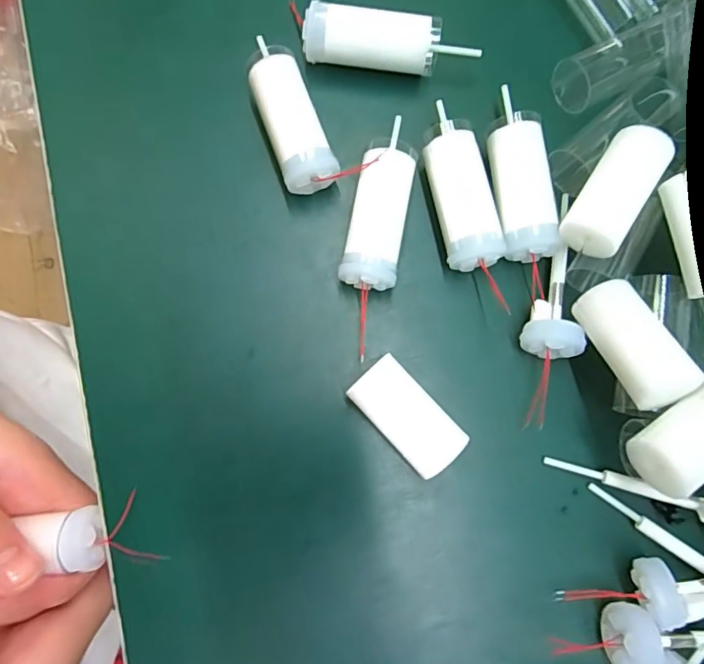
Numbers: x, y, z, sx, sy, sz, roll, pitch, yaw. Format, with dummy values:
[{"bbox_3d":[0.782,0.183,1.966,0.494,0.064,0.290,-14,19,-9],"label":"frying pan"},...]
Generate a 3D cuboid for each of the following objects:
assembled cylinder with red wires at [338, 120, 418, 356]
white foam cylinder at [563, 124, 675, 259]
[{"bbox_3d":[0.008,-0.034,0.187,0.019,0.021,0.078,12,80,2],"label":"assembled cylinder with red wires"},{"bbox_3d":[0.089,-0.047,0.172,0.020,0.016,0.042,34,81,5],"label":"white foam cylinder"}]

